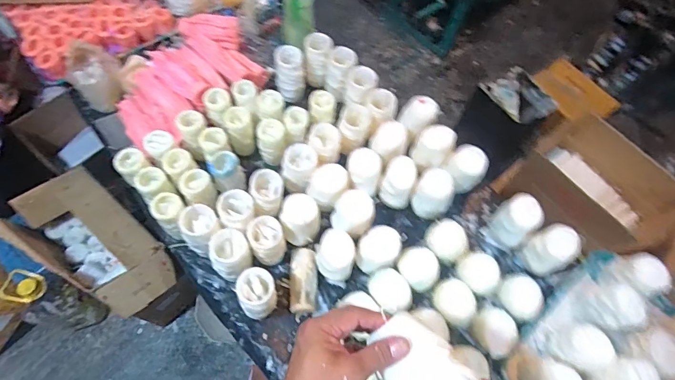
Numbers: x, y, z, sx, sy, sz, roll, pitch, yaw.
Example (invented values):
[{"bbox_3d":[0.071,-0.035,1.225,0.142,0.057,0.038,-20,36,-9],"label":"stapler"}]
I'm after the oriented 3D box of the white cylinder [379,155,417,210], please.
[{"bbox_3d":[0.121,-0.019,0.743,0.062,0.082,0.070,11,63,3],"label":"white cylinder"}]

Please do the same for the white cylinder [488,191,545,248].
[{"bbox_3d":[0.330,0.064,0.720,0.069,0.110,0.081,-30,68,-17],"label":"white cylinder"}]

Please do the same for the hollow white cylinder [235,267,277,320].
[{"bbox_3d":[-0.132,0.178,0.645,0.059,0.099,0.073,-23,66,-14],"label":"hollow white cylinder"}]

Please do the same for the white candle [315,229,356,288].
[{"bbox_3d":[-0.003,0.126,0.695,0.068,0.102,0.082,12,63,3],"label":"white candle"}]

